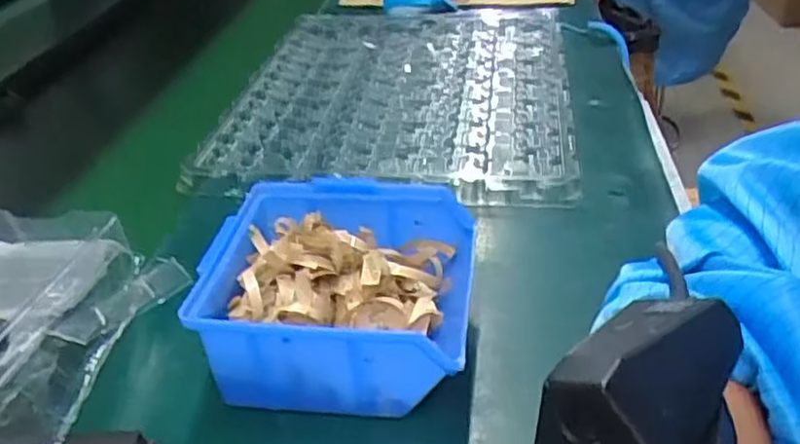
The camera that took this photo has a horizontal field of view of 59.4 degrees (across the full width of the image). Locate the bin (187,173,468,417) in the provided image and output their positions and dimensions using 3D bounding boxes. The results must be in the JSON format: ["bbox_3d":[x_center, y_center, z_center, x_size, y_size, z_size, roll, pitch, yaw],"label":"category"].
[{"bbox_3d":[-0.029,0.041,0.376,0.133,0.071,0.124,-1,34,9],"label":"bin"}]

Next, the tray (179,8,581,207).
[{"bbox_3d":[-0.001,-0.124,0.651,0.298,0.017,0.390,3,41,8],"label":"tray"}]

